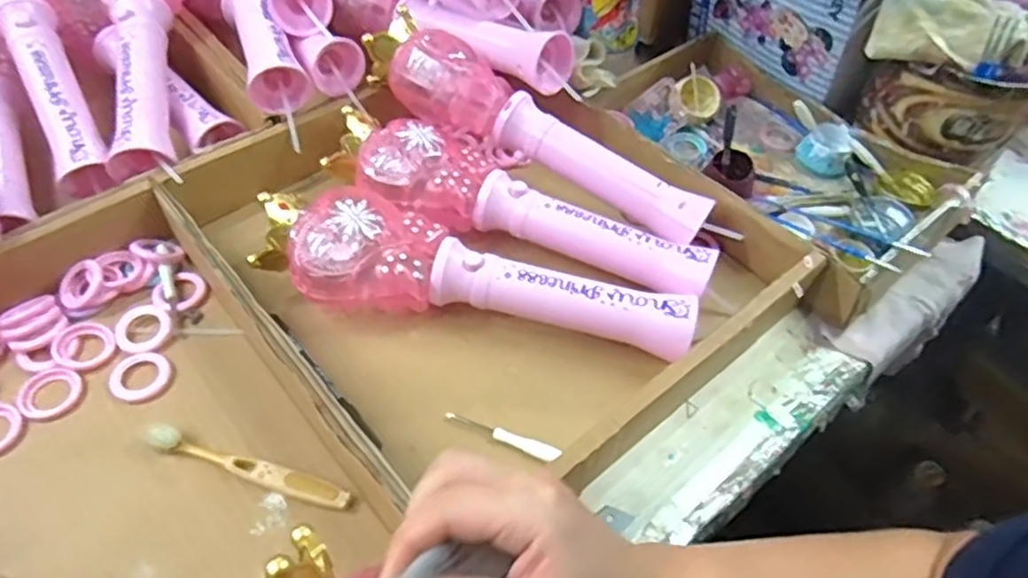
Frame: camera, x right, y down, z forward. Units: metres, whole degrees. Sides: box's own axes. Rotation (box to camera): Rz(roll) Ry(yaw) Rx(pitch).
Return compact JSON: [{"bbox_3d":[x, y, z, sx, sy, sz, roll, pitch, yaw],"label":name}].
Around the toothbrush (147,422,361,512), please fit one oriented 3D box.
[{"bbox_3d":[-0.163,0.111,0.419,0.134,0.010,0.016,17,52,9],"label":"toothbrush"}]

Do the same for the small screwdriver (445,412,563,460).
[{"bbox_3d":[-0.007,0.095,0.444,0.080,0.005,0.009,20,55,11],"label":"small screwdriver"}]

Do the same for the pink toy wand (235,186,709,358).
[{"bbox_3d":[-0.027,-0.013,0.490,0.304,0.068,0.078,9,51,3],"label":"pink toy wand"}]

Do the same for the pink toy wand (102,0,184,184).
[{"bbox_3d":[-0.319,-0.224,0.582,0.083,0.067,0.296,-13,53,-14],"label":"pink toy wand"}]

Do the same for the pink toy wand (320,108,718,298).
[{"bbox_3d":[0.003,-0.065,0.532,0.308,0.058,0.071,17,52,9],"label":"pink toy wand"}]

